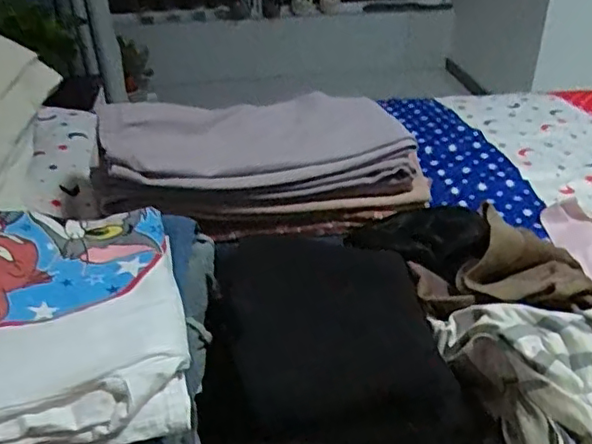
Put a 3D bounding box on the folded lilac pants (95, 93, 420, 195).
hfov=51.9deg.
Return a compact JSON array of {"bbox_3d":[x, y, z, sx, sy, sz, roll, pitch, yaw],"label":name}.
[{"bbox_3d":[-0.060,-0.129,0.914,0.436,0.096,0.210,-7,33,-8],"label":"folded lilac pants"}]

